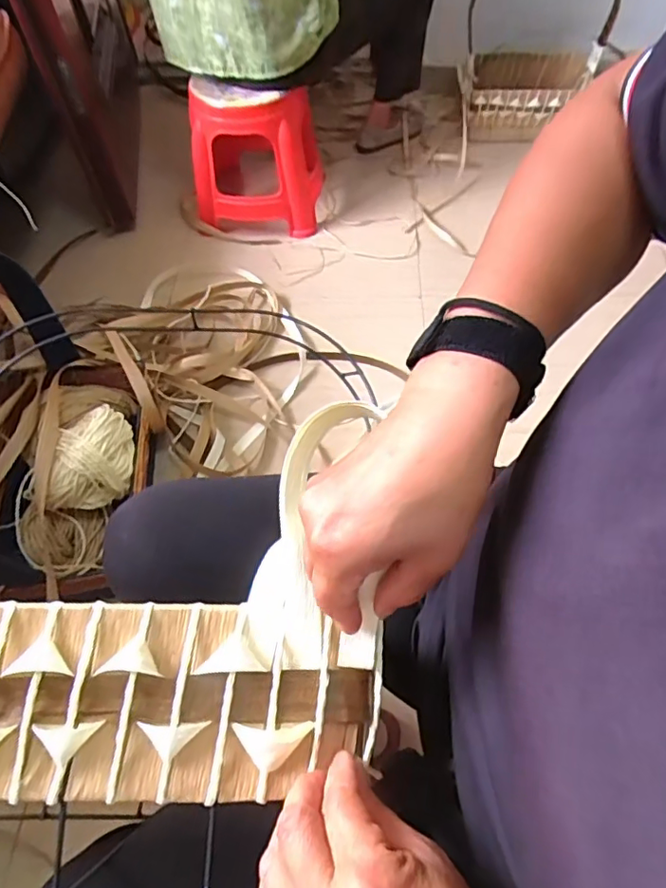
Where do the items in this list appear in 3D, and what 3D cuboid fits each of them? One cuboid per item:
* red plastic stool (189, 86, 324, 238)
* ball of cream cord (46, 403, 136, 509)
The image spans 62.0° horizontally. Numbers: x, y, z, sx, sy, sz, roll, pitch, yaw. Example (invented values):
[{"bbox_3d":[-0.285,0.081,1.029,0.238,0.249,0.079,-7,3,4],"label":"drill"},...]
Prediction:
[{"bbox_3d":[-0.181,-0.684,1.310,0.276,0.279,0.214,4,57,6],"label":"red plastic stool"},{"bbox_3d":[-0.369,0.019,0.860,0.107,0.104,0.152,-3,57,1],"label":"ball of cream cord"}]

